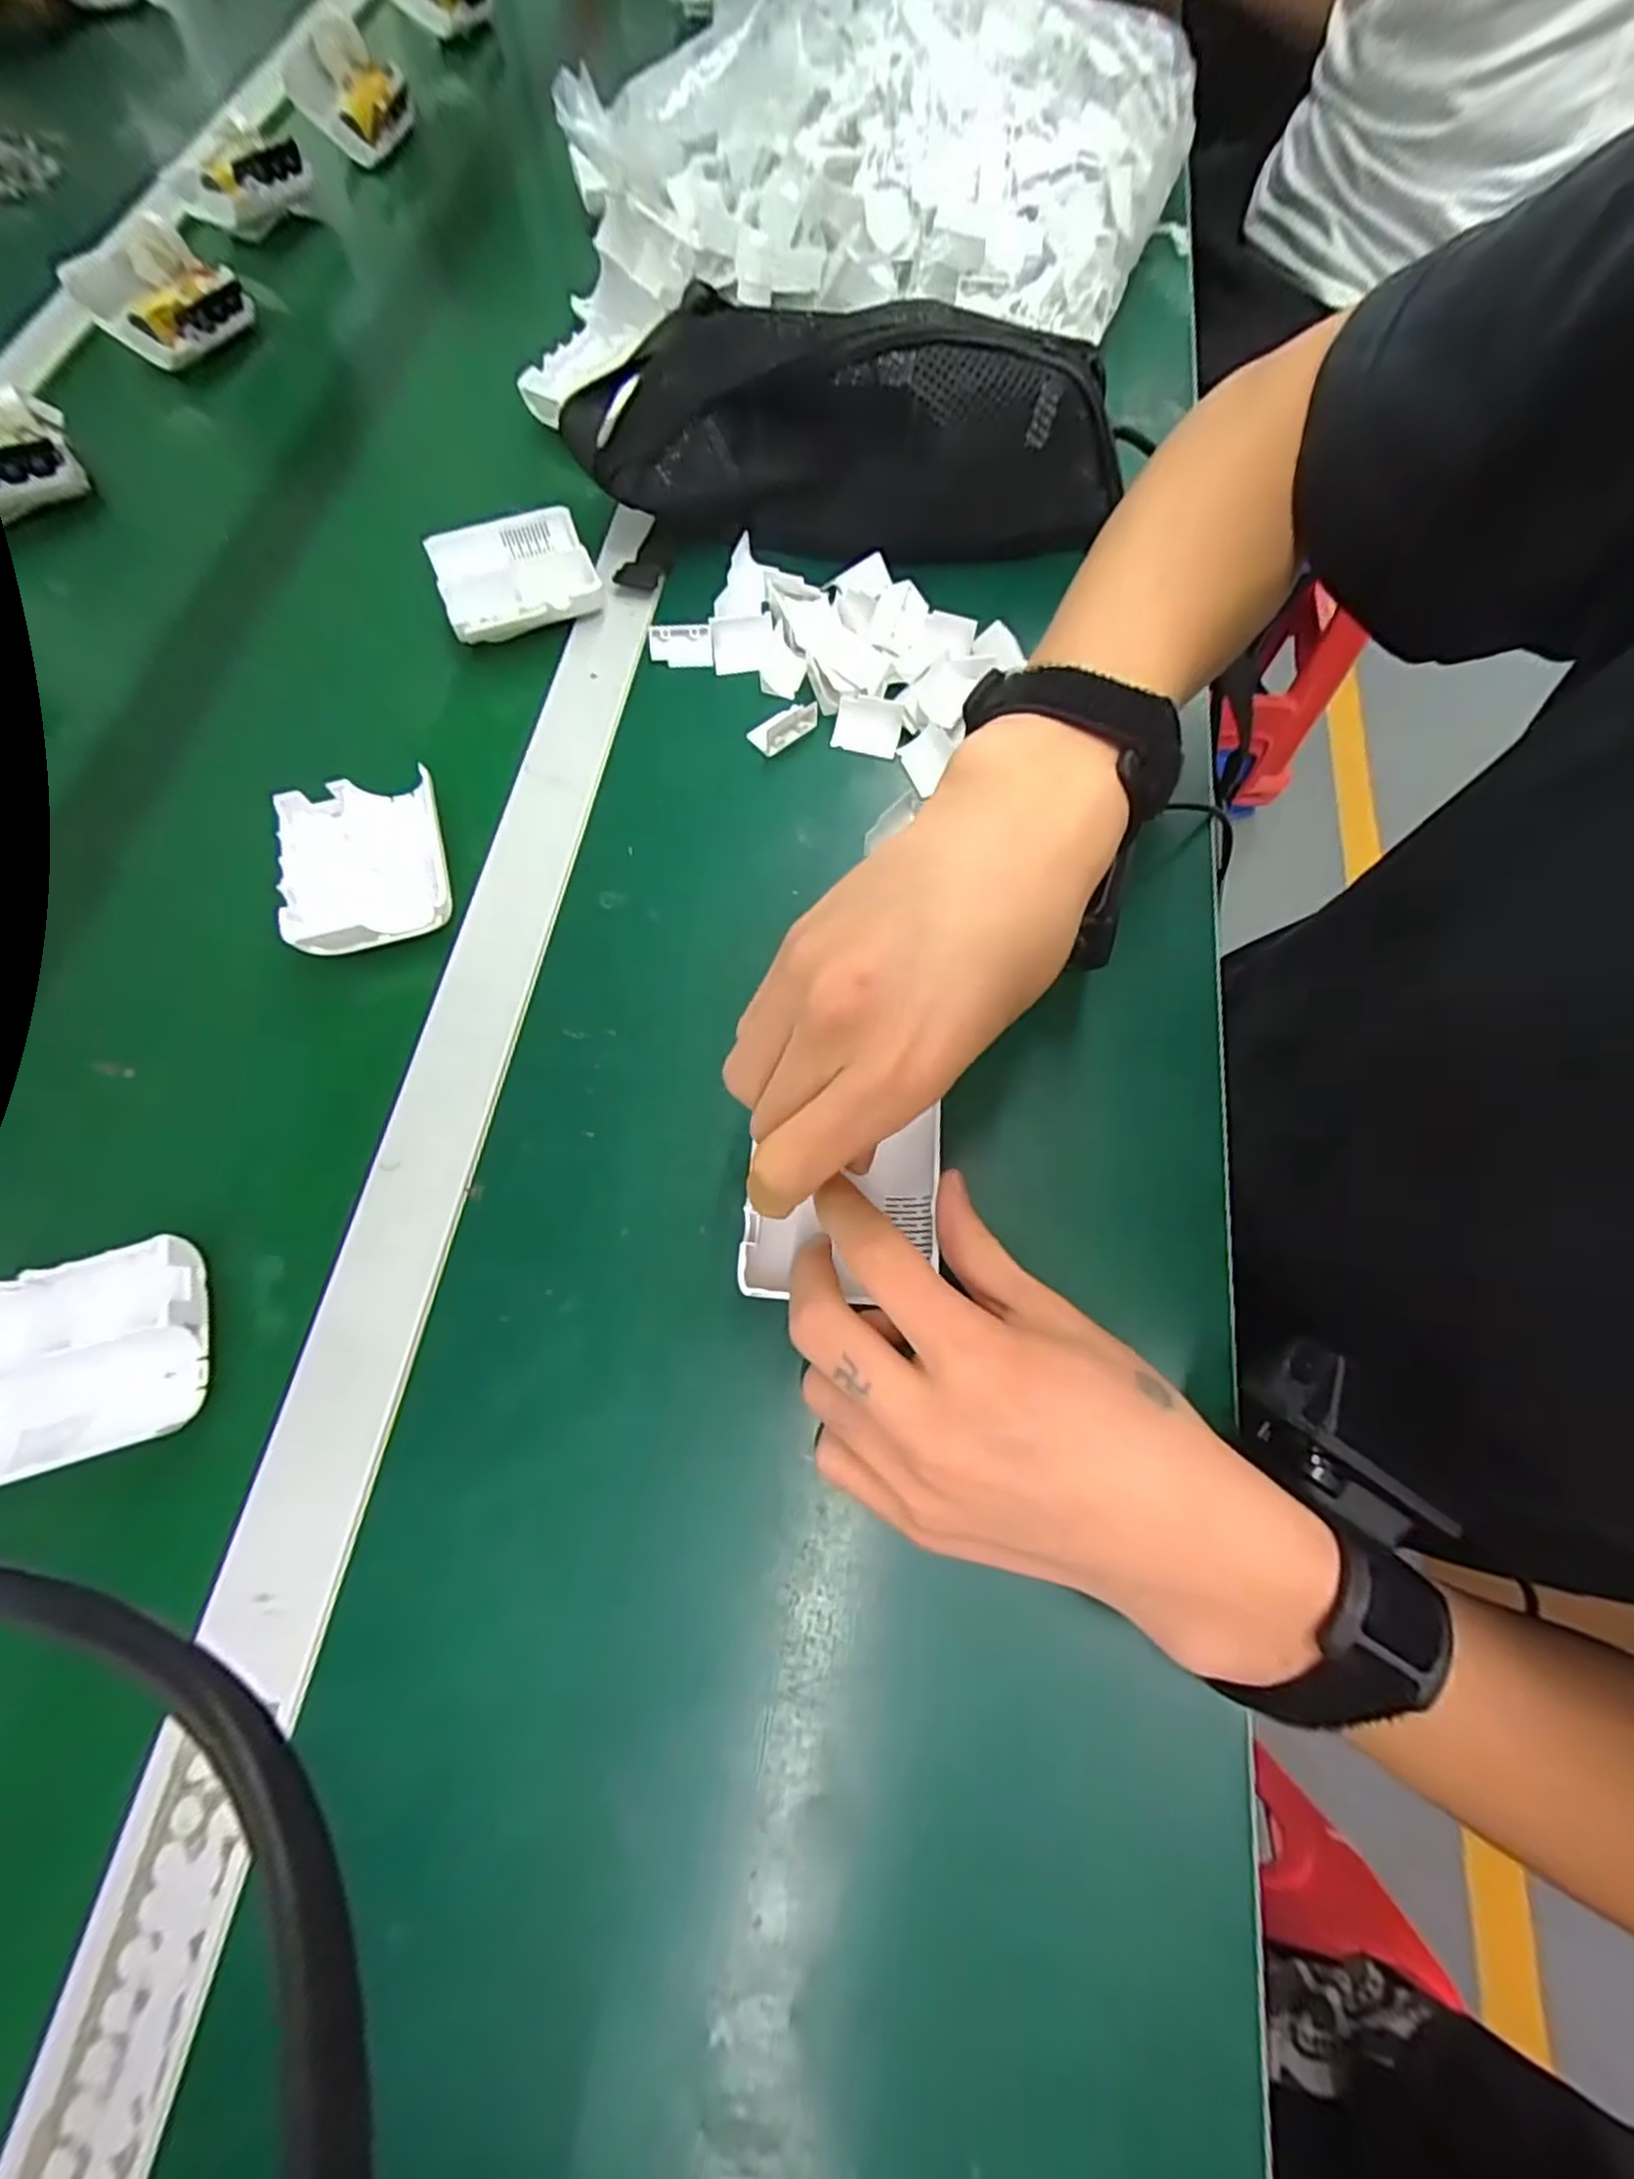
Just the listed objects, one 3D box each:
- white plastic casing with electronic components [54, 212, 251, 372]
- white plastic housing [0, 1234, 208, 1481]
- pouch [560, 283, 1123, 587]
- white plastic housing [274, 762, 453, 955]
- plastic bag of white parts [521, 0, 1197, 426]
[{"bbox_3d":[-0.437,-0.523,0.478,0.076,0.039,0.094,17,68,5],"label":"white plastic casing with electronic components"},{"bbox_3d":[-0.266,0.096,0.255,0.087,0.019,0.068,-14,68,-8],"label":"white plastic housing"},{"bbox_3d":[0.015,-0.340,0.374,0.271,0.095,0.079,-2,67,-3],"label":"pouch"},{"bbox_3d":[-0.202,-0.104,0.325,0.068,0.012,0.082,-13,72,-6],"label":"white plastic housing"},{"bbox_3d":[0.037,-0.571,0.446,0.395,0.122,0.242,2,67,-1],"label":"plastic bag of white parts"}]

